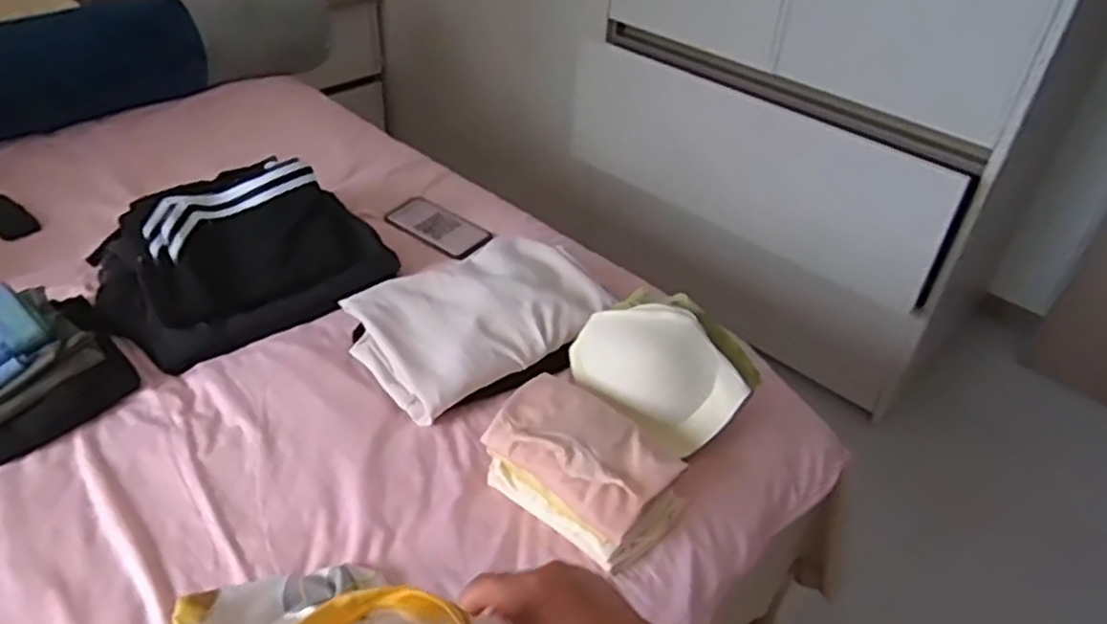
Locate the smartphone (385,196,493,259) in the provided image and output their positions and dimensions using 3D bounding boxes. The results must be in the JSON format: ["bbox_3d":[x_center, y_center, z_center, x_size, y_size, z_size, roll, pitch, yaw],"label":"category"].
[{"bbox_3d":[-0.172,-0.131,1.159,0.183,0.010,0.082,30,44,27],"label":"smartphone"}]

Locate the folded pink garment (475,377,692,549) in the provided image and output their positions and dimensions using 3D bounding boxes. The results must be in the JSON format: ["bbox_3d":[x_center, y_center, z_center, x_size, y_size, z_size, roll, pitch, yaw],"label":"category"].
[{"bbox_3d":[0.025,0.133,0.770,0.190,0.043,0.099,33,46,31],"label":"folded pink garment"}]

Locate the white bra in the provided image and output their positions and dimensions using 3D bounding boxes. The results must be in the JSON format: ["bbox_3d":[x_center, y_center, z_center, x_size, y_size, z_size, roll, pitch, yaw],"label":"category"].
[{"bbox_3d":[0.116,0.062,0.845,0.184,0.083,0.113,32,45,29],"label":"white bra"}]

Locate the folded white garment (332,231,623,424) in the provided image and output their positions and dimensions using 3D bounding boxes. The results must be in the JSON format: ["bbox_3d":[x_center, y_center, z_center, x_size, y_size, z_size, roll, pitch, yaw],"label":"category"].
[{"bbox_3d":[-0.094,0.001,0.952,0.289,0.074,0.220,-22,46,-30],"label":"folded white garment"}]

